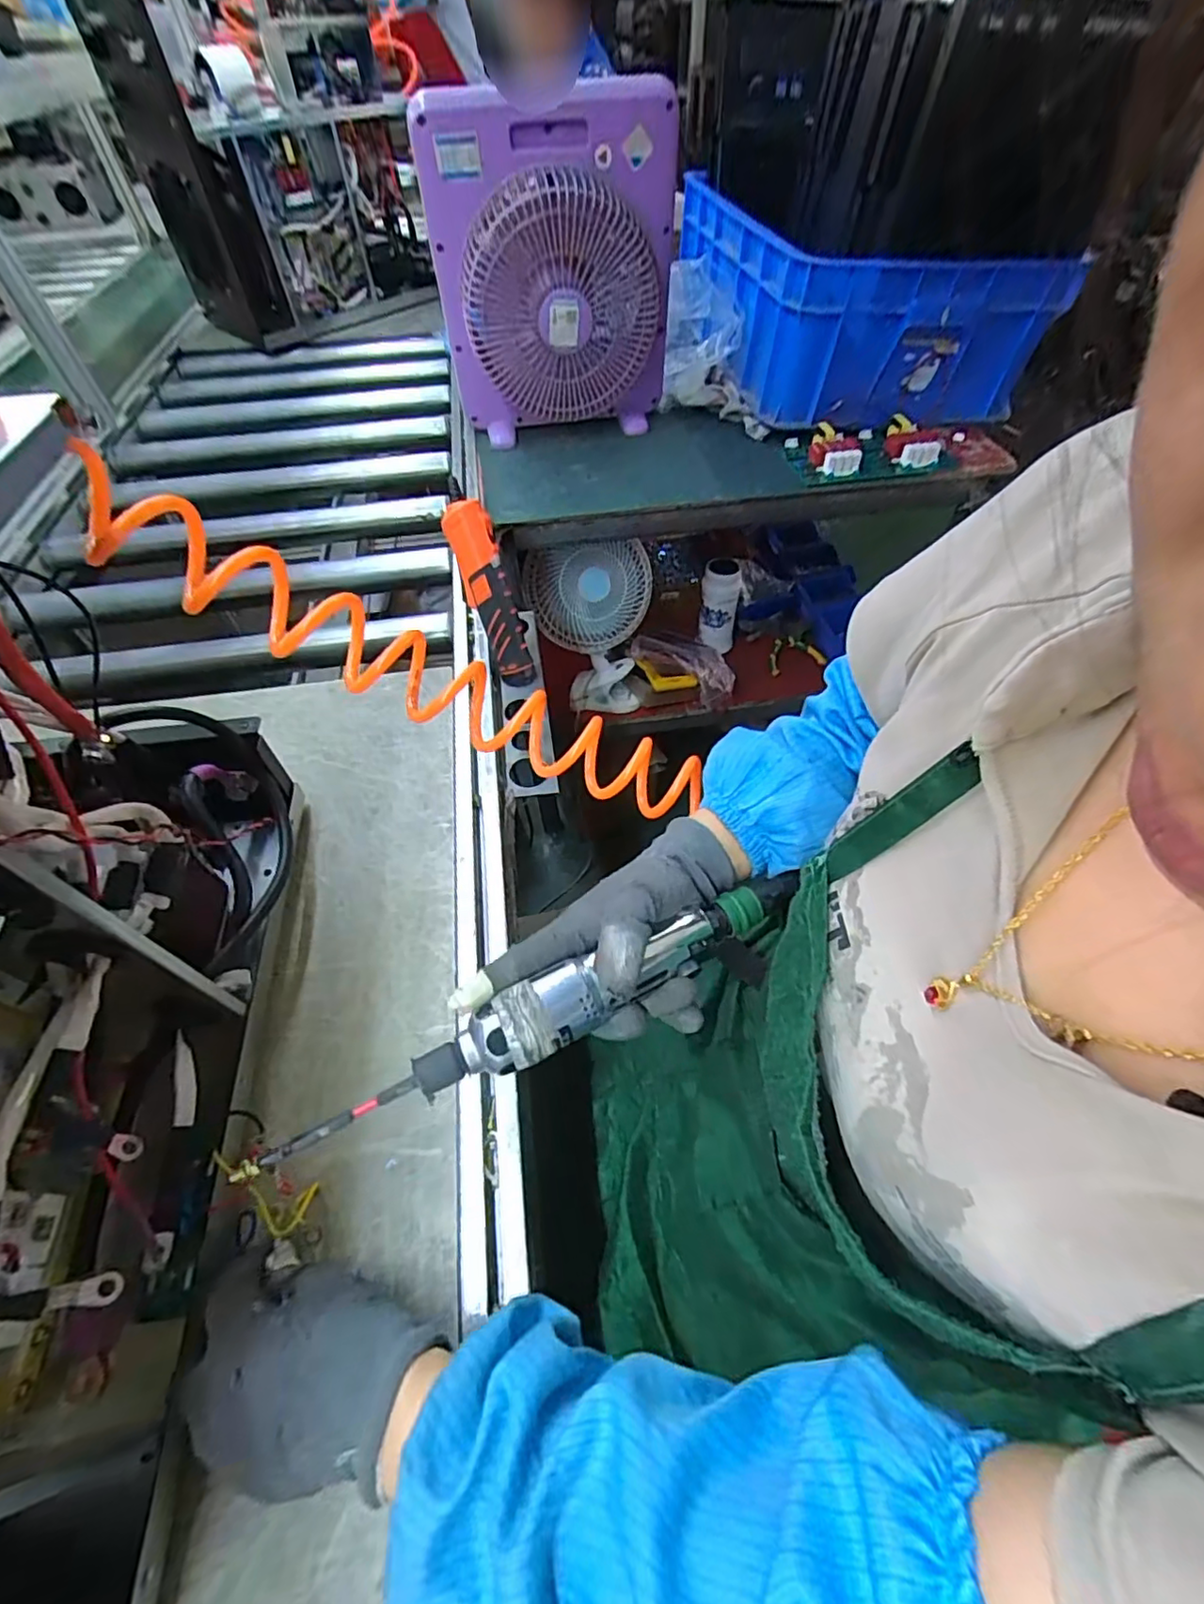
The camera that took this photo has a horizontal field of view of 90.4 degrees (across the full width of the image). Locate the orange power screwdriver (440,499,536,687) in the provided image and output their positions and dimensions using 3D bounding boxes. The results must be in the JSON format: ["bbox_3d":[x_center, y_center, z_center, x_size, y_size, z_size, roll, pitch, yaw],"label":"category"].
[{"bbox_3d":[-0.118,-0.223,0.651,0.045,0.192,0.040,-24,22,-15],"label":"orange power screwdriver"}]

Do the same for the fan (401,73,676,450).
[{"bbox_3d":[-0.056,-0.712,0.813,0.315,0.337,0.131,-20,56,-12],"label":"fan"}]

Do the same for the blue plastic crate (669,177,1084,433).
[{"bbox_3d":[0.381,-0.837,0.984,0.392,0.186,0.529,-9,54,-4],"label":"blue plastic crate"}]

